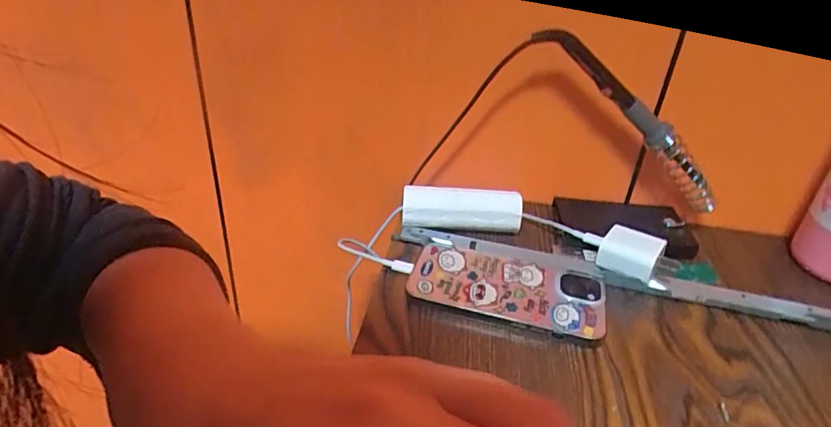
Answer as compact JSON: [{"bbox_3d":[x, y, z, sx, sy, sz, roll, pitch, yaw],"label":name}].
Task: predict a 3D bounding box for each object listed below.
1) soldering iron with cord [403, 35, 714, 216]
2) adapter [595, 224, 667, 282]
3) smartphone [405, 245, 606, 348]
[{"bbox_3d":[0.148,-0.047,0.436,0.243,0.170,0.052,19,31,-14],"label":"soldering iron with cord"},{"bbox_3d":[0.172,0.030,0.408,0.044,0.027,0.030,20,37,24],"label":"adapter"},{"bbox_3d":[0.067,0.057,0.379,0.140,0.014,0.067,10,34,10],"label":"smartphone"}]

